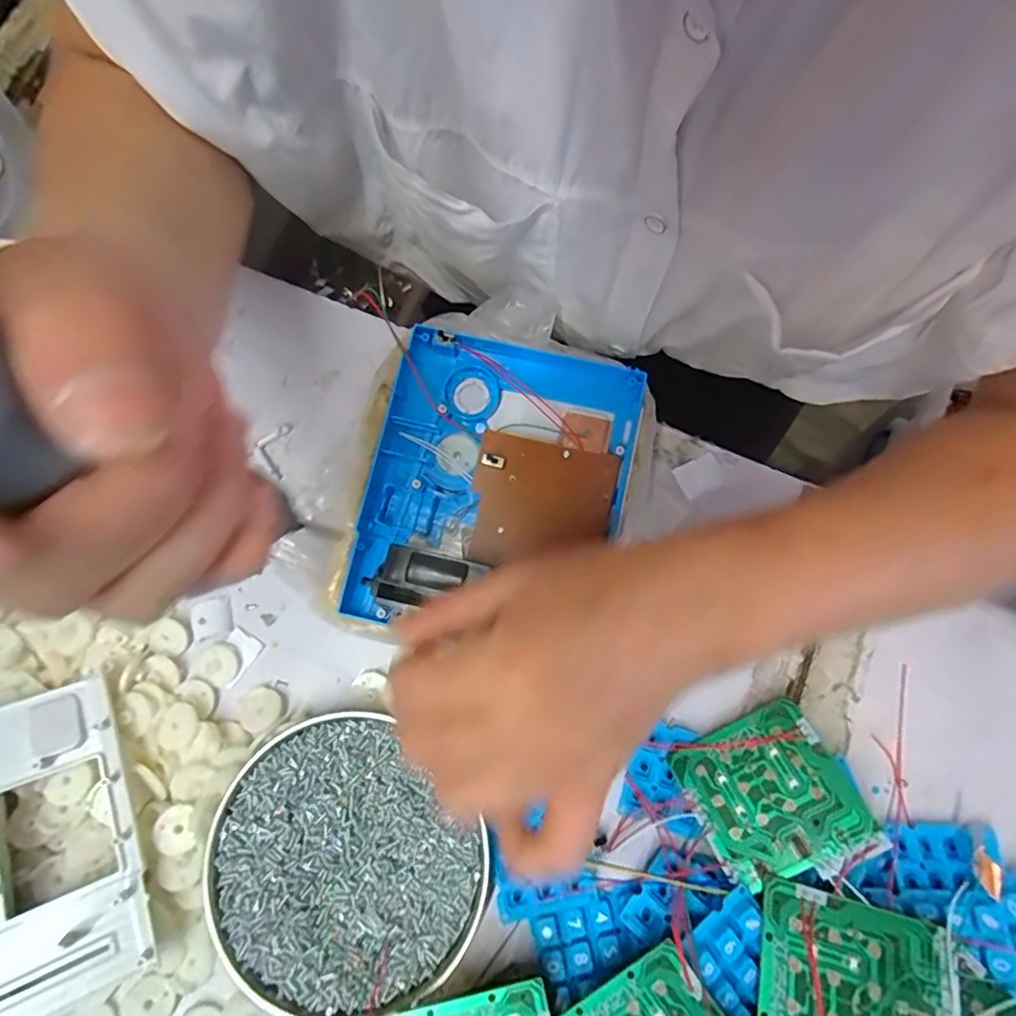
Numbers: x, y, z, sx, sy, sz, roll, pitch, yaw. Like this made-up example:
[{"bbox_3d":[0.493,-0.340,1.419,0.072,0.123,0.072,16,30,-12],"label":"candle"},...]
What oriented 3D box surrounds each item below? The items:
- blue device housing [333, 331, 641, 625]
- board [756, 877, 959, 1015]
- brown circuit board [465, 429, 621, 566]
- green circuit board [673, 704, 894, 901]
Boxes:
[{"bbox_3d":[-0.007,-0.014,0.305,0.134,0.035,0.168,13,76,3],"label":"blue device housing"},{"bbox_3d":[0.143,0.203,0.240,0.071,0.005,0.071,10,63,16],"label":"board"},{"bbox_3d":[0.017,-0.002,0.309,0.072,0.009,0.068,10,76,2],"label":"brown circuit board"},{"bbox_3d":[0.129,0.142,0.285,0.072,0.007,0.072,-28,57,4],"label":"green circuit board"}]

